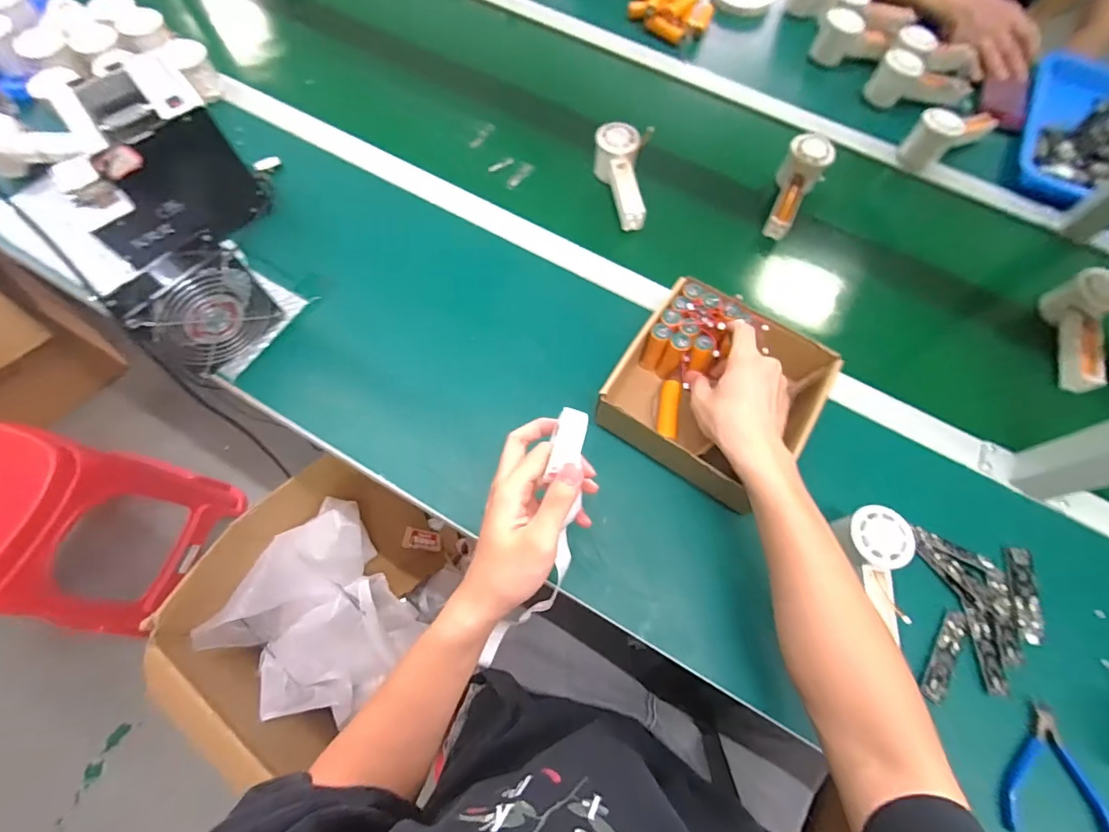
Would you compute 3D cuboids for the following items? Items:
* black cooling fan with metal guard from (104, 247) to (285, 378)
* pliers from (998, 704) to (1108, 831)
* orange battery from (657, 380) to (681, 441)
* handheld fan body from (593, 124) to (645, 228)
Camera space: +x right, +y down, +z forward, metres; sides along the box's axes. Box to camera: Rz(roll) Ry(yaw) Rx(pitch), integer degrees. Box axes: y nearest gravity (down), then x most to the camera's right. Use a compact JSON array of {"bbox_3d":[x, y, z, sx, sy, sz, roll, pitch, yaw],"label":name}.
[{"bbox_3d":[-0.382,-0.116,0.527,0.048,0.112,0.121,37,70,12],"label":"black cooling fan with metal guard"},{"bbox_3d":[0.457,0.328,0.442,0.106,0.015,0.105,15,67,3],"label":"pliers"},{"bbox_3d":[0.131,-0.007,0.548,0.021,0.016,0.074,9,67,1],"label":"orange battery"},{"bbox_3d":[0.089,-0.325,0.659,0.056,0.049,0.151,-1,67,-3],"label":"handheld fan body"}]

